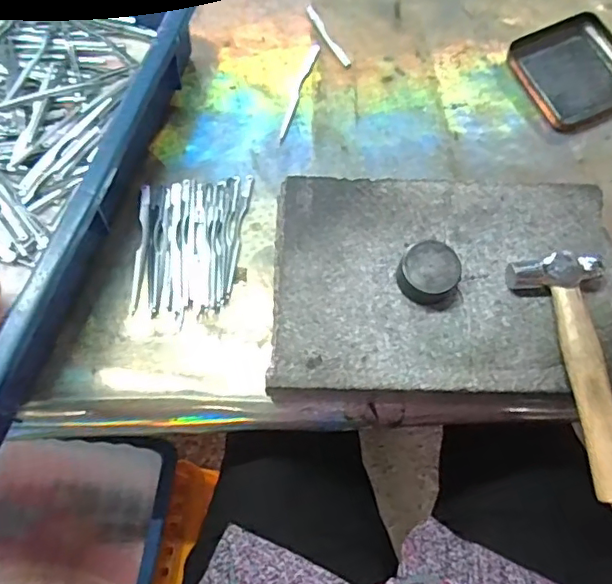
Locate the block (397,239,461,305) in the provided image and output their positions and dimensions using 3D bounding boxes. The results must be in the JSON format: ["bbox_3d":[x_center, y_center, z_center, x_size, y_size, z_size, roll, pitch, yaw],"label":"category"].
[{"bbox_3d":[0.081,-0.012,0.368,0.037,0.022,0.035,1,69,-1],"label":"block"}]

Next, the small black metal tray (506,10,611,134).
[{"bbox_3d":[0.245,-0.203,0.511,0.105,0.012,0.100,-27,72,-11],"label":"small black metal tray"}]

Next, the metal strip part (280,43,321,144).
[{"bbox_3d":[-0.007,-0.176,0.489,0.009,0.004,0.106,17,67,4],"label":"metal strip part"}]

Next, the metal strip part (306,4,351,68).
[{"bbox_3d":[0.020,-0.241,0.524,0.010,0.004,0.081,-24,70,-12],"label":"metal strip part"}]

